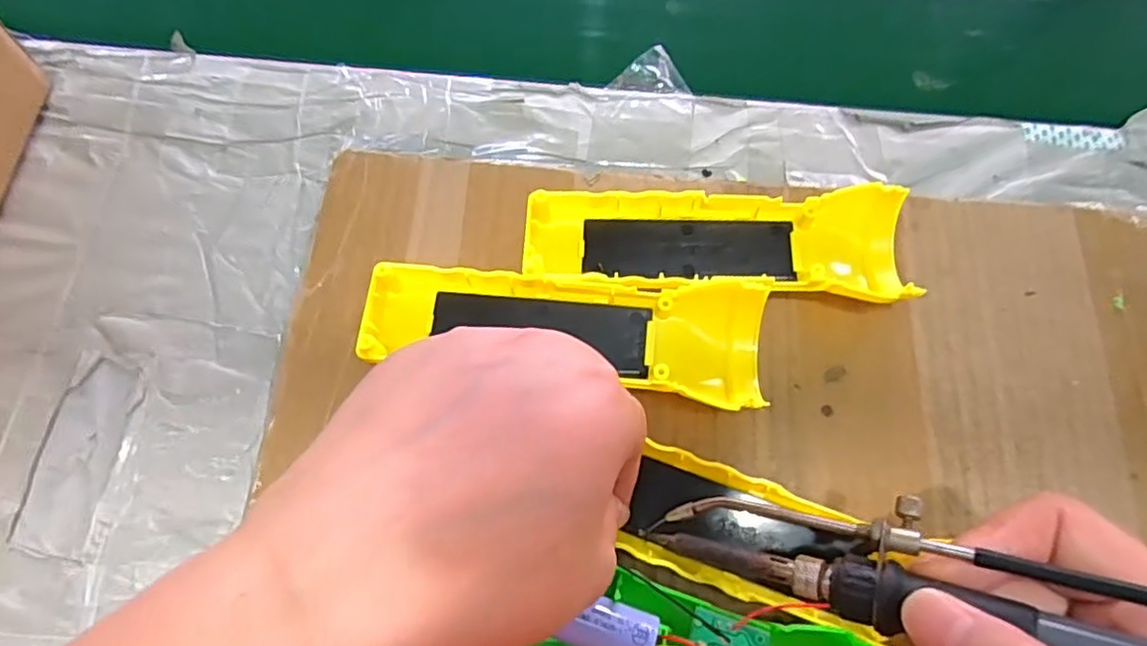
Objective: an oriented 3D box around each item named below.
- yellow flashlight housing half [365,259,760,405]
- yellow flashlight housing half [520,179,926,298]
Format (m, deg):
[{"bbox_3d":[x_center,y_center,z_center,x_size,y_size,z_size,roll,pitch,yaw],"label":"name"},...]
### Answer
[{"bbox_3d":[-0.003,0.005,0.262,0.162,0.026,0.049,4,71,0],"label":"yellow flashlight housing half"},{"bbox_3d":[0.062,-0.035,0.278,0.162,0.029,0.047,4,71,0],"label":"yellow flashlight housing half"}]

